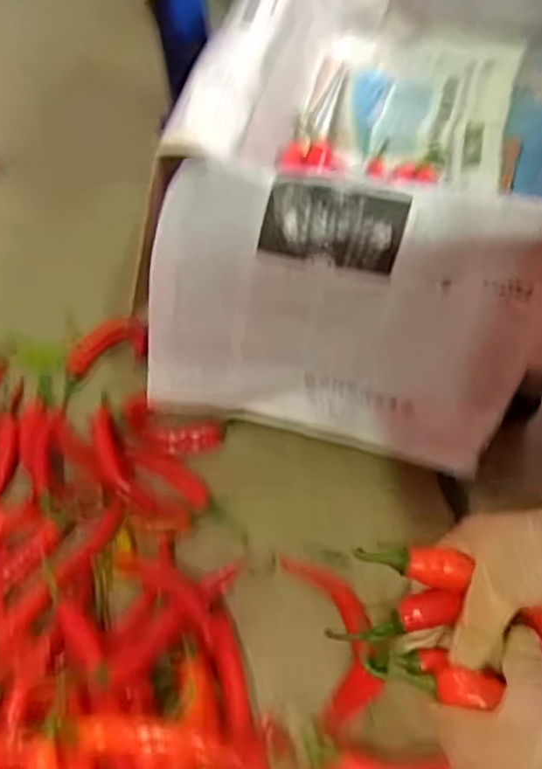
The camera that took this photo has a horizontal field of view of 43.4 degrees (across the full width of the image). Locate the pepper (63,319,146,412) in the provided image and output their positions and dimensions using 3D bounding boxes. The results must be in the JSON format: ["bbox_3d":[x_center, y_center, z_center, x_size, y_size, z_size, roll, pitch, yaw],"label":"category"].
[{"bbox_3d":[-0.162,-0.027,0.640,0.099,0.032,0.040,-36,60,-20],"label":"pepper"}]

